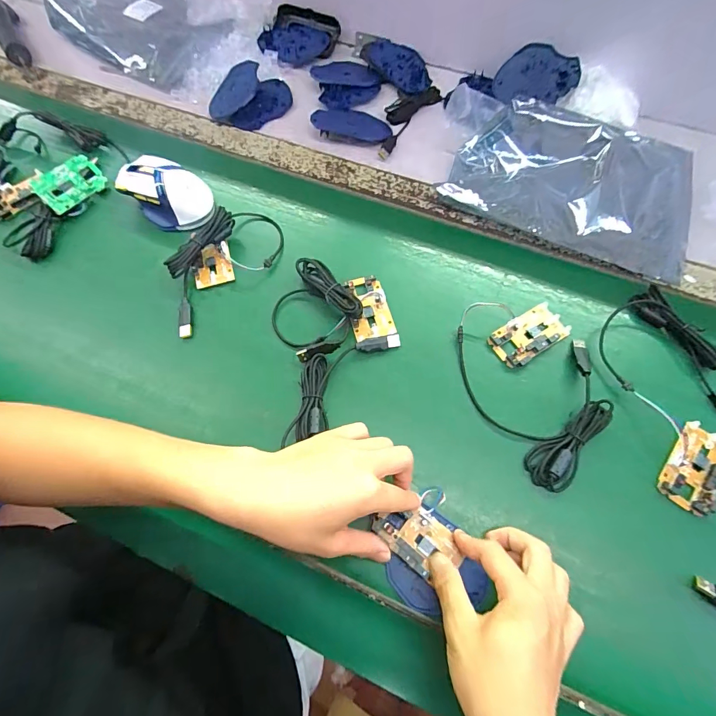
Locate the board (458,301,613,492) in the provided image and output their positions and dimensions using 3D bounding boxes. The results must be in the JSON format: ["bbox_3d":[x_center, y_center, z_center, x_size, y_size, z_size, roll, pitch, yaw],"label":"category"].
[{"bbox_3d":[0.178,0.018,0.395,0.131,0.022,0.181,-29,69,-10],"label":"board"}]

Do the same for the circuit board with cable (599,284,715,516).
[{"bbox_3d":[0.315,0.029,0.389,0.110,0.015,0.219,-8,67,-1],"label":"circuit board with cable"}]

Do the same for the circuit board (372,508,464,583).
[{"bbox_3d":[0.052,0.156,0.342,0.077,0.015,0.044,34,72,15],"label":"circuit board"}]

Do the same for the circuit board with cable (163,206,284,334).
[{"bbox_3d":[-0.164,-0.114,0.460,0.096,0.030,0.169,40,74,17],"label":"circuit board with cable"}]

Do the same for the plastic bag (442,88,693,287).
[{"bbox_3d":[0.245,-0.218,0.469,0.295,0.056,0.181,16,69,9],"label":"plastic bag"}]

